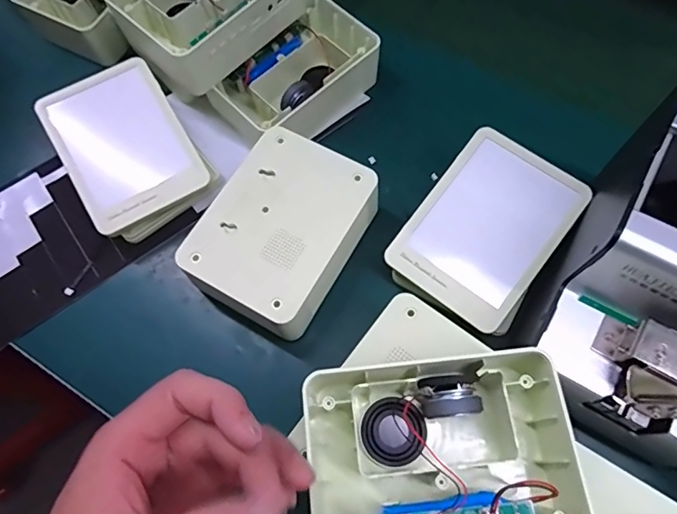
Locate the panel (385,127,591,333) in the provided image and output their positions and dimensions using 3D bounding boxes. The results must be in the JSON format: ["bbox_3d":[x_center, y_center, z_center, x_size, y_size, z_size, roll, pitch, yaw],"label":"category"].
[{"bbox_3d":[0.113,-0.024,0.369,0.099,0.005,0.136,36,84,14],"label":"panel"}]

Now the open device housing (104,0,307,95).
[{"bbox_3d":[-0.116,-0.227,0.426,0.118,0.050,0.149,42,74,17],"label":"open device housing"}]

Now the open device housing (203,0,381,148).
[{"bbox_3d":[-0.040,-0.165,0.450,0.099,0.046,0.158,42,74,17],"label":"open device housing"}]

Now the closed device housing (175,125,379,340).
[{"bbox_3d":[-0.043,-0.017,0.385,0.104,0.063,0.142,30,71,13],"label":"closed device housing"}]

